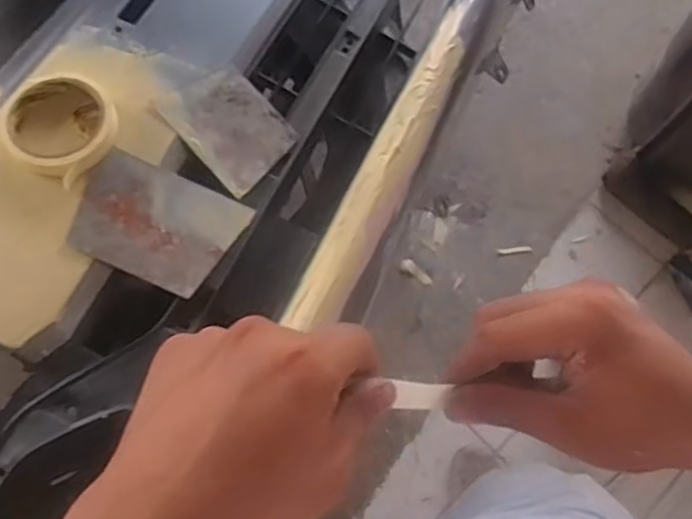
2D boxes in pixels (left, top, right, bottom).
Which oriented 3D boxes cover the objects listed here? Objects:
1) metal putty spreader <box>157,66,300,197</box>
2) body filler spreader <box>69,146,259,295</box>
[{"bbox_3d":[-0.107,-0.127,0.634,0.091,0.005,0.116,-41,84,-23],"label":"metal putty spreader"},{"bbox_3d":[-0.165,-0.032,0.586,0.131,0.004,0.100,25,70,-3],"label":"body filler spreader"}]

